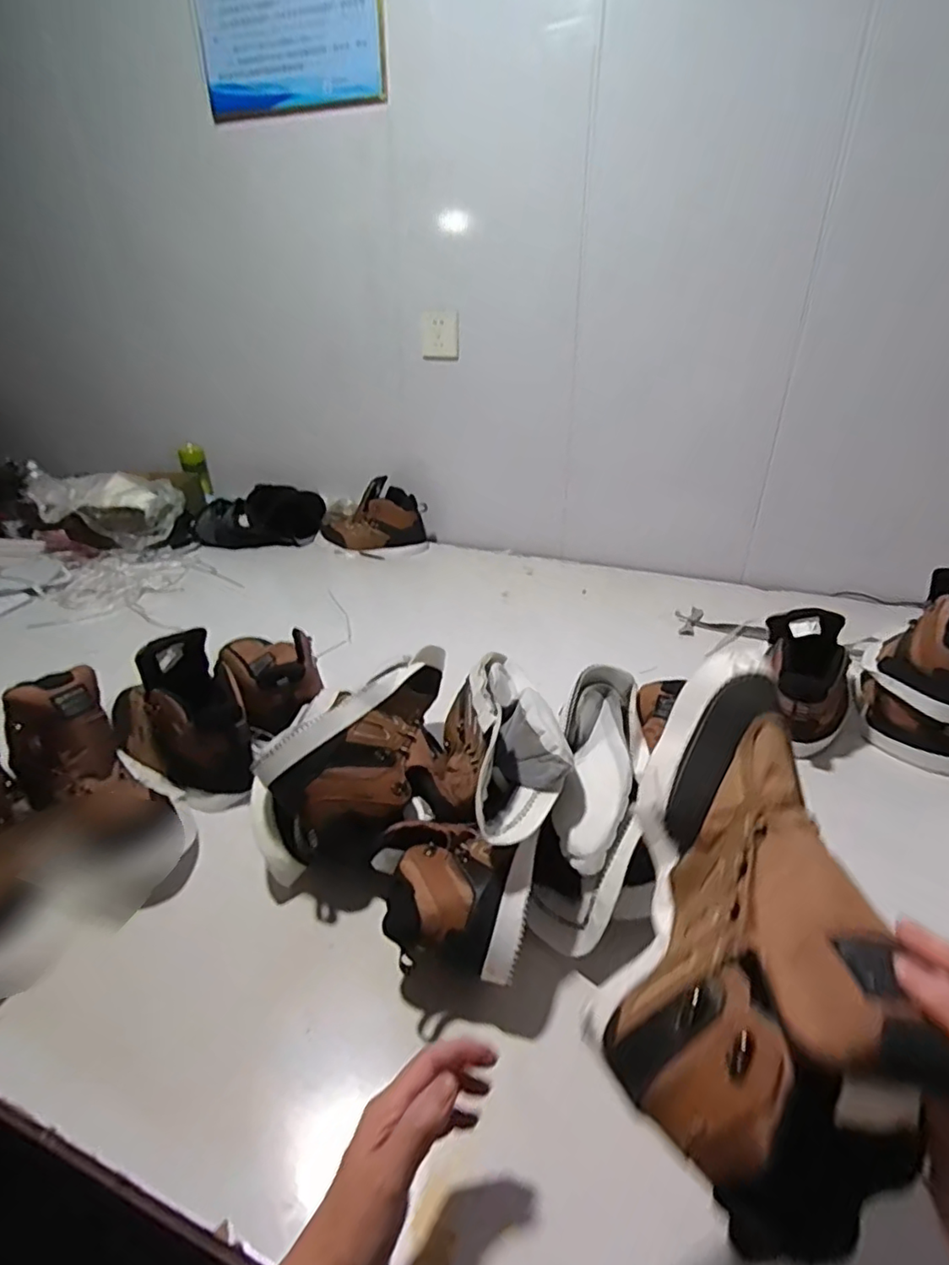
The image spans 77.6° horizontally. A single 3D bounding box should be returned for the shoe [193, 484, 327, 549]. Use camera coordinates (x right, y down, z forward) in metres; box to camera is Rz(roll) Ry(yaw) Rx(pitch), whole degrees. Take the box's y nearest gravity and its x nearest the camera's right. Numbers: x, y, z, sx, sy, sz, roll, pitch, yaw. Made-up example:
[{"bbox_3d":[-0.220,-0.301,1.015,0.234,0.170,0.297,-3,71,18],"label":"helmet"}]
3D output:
[{"bbox_3d":[-0.542,-0.287,1.490,0.317,0.125,0.115,-8,31,-14],"label":"shoe"}]

